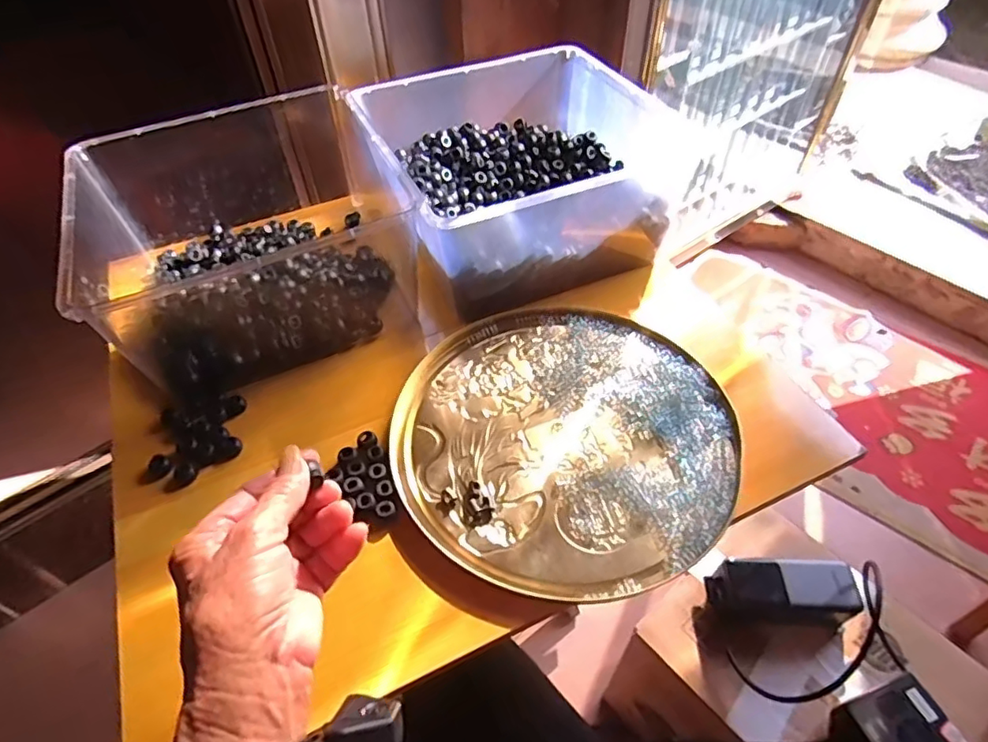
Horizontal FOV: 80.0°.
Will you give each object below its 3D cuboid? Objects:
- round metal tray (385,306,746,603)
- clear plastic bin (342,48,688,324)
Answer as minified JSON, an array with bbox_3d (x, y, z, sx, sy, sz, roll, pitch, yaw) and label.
[{"bbox_3d":[0.058,0.050,0.519,0.282,0.016,0.288,0,49,0],"label":"round metal tray"},{"bbox_3d":[0.024,-0.234,0.671,0.300,0.121,0.291,-20,53,-16],"label":"clear plastic bin"}]

